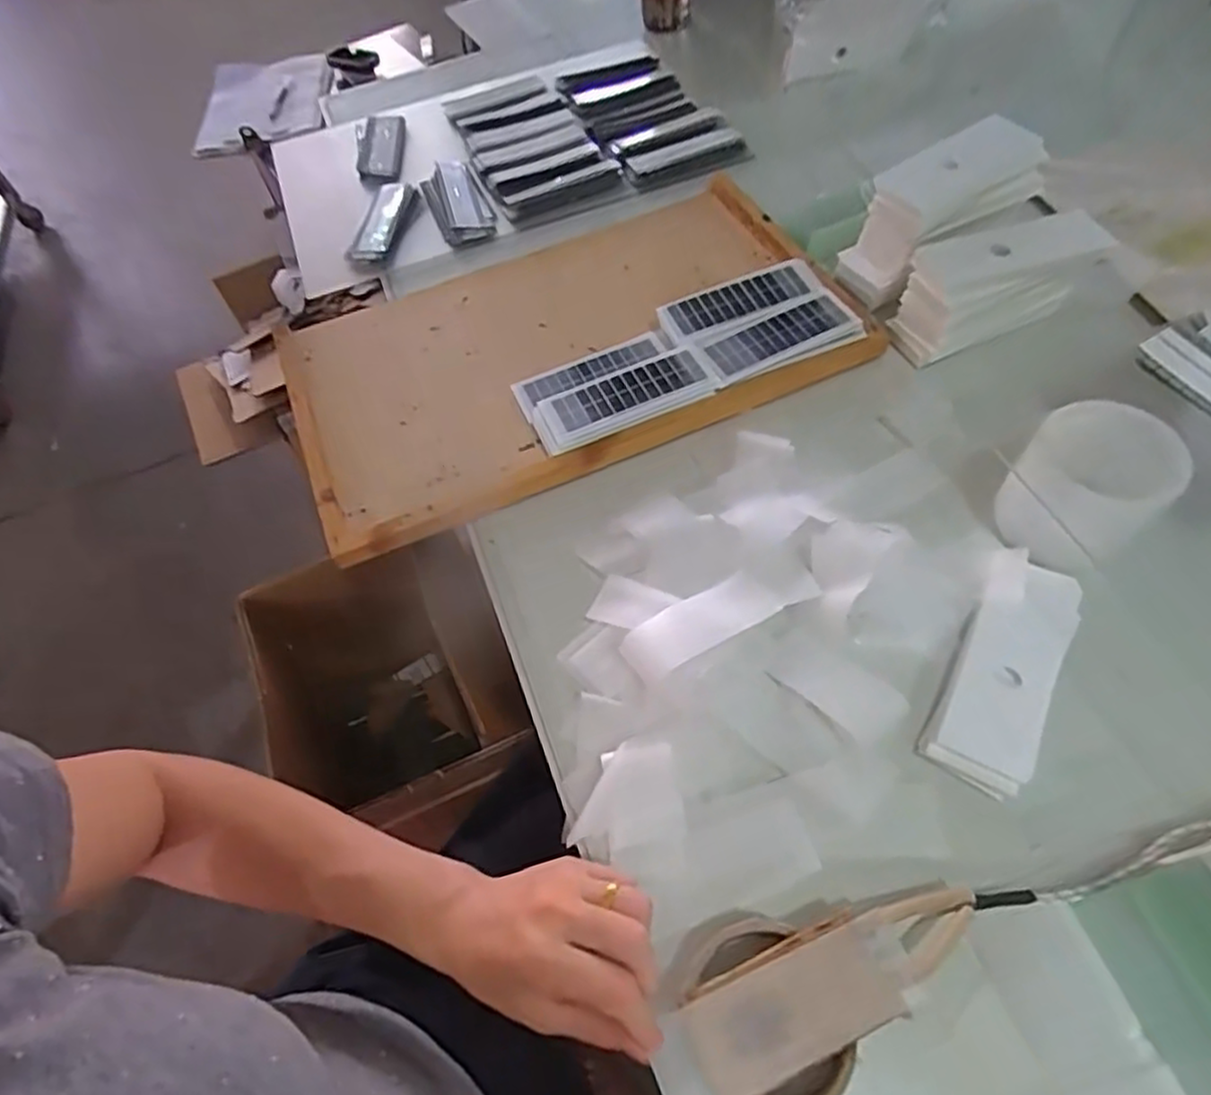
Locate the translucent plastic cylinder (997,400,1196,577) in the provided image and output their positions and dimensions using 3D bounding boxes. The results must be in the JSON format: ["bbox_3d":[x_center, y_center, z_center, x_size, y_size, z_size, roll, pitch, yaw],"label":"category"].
[{"bbox_3d":[0.322,-0.040,0.487,0.088,0.081,0.079,37,69,26],"label":"translucent plastic cylinder"}]

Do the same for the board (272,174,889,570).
[{"bbox_3d":[-0.041,-0.201,0.660,0.496,0.031,0.317,-23,58,-7],"label":"board"}]

